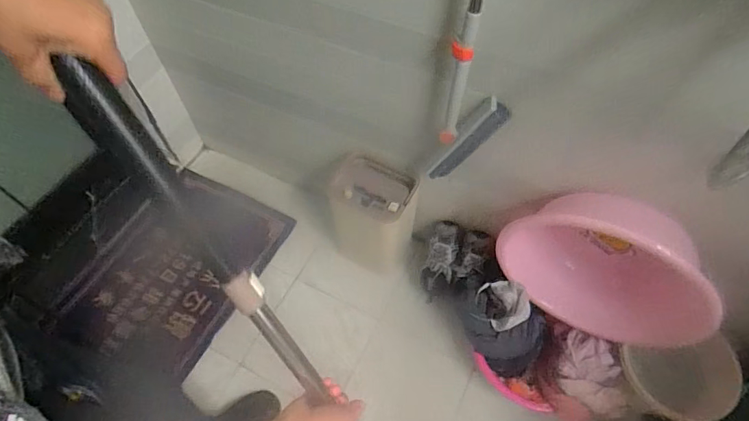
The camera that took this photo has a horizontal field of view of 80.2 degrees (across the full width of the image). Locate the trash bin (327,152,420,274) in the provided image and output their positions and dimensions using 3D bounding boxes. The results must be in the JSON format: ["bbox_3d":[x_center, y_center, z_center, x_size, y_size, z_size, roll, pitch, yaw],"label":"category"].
[{"bbox_3d":[-0.018,0.023,1.338,0.264,0.380,0.162,25,62,16],"label":"trash bin"}]

